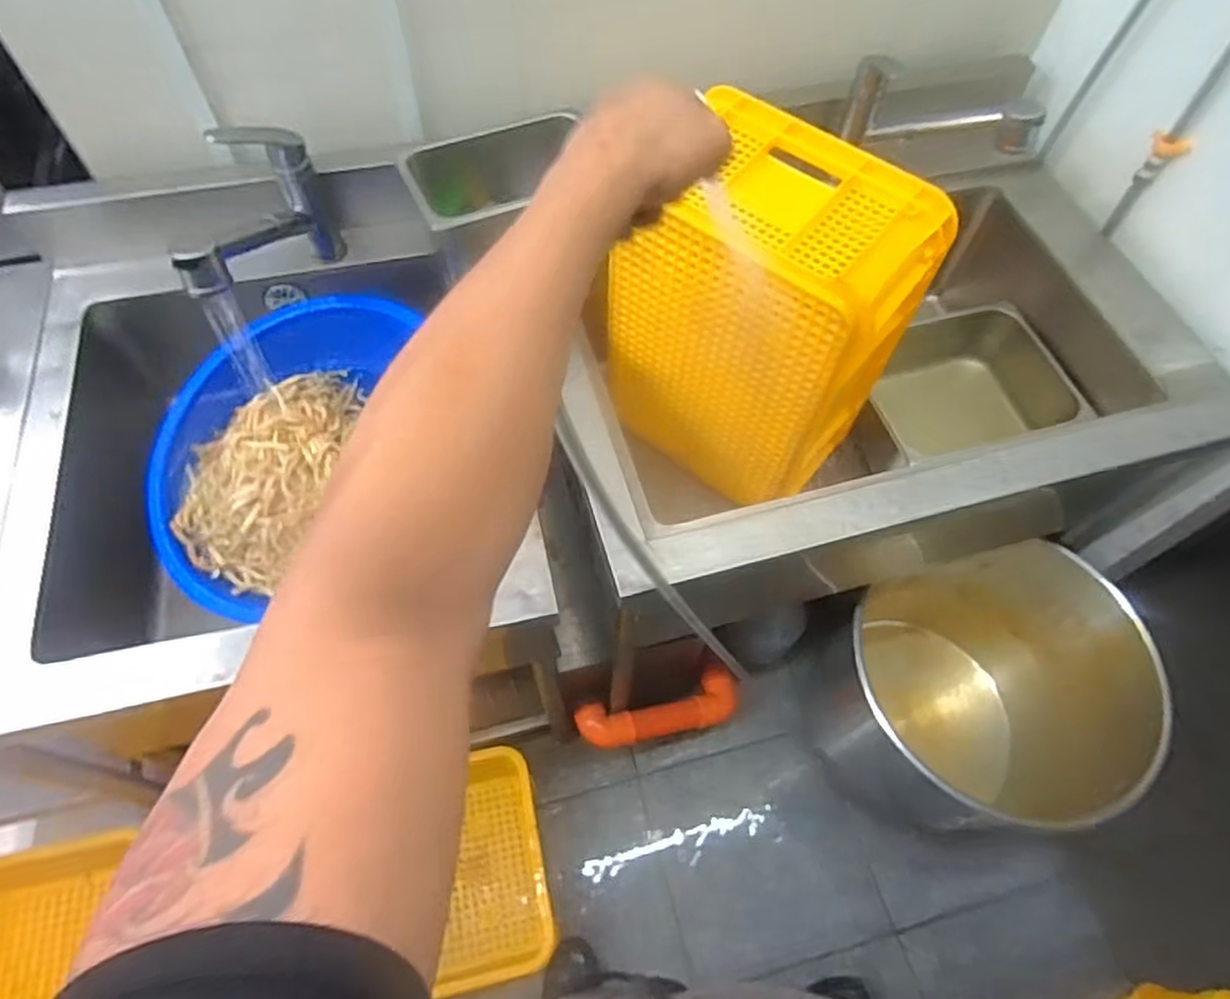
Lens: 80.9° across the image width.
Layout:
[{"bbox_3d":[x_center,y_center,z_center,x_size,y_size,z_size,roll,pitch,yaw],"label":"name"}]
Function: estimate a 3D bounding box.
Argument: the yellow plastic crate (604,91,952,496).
[{"bbox_3d":[0.186,-0.231,0.984,0.333,0.460,0.197,35,65,17],"label":"yellow plastic crate"}]

